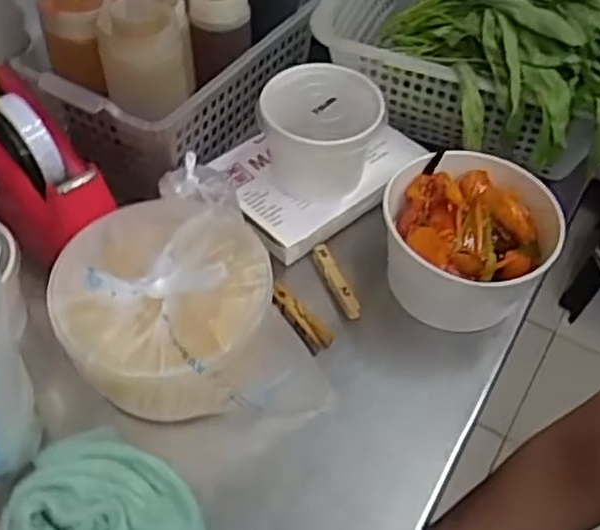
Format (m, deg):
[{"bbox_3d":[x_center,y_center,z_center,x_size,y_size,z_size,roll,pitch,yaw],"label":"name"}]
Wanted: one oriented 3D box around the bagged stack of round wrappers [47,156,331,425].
[{"bbox_3d":[-0.086,0.020,0.534,0.167,0.106,0.178,-12,52,-11],"label":"bagged stack of round wrappers"}]

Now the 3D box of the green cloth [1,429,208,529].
[{"bbox_3d":[-0.115,0.153,0.460,0.130,0.037,0.098,6,51,3],"label":"green cloth"}]

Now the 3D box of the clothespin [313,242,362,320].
[{"bbox_3d":[0.029,0.012,0.599,0.011,0.020,0.074,-17,53,-15],"label":"clothespin"}]

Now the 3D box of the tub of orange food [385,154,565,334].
[{"bbox_3d":[0.135,-0.022,0.586,0.134,0.072,0.115,-3,51,-4],"label":"tub of orange food"}]

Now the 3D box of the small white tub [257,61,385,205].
[{"bbox_3d":[0.016,-0.107,0.603,0.091,0.078,0.083,1,51,-1],"label":"small white tub"}]

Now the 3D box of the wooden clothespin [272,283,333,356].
[{"bbox_3d":[-0.001,0.041,0.572,0.023,0.010,0.064,-32,58,-25],"label":"wooden clothespin"}]

